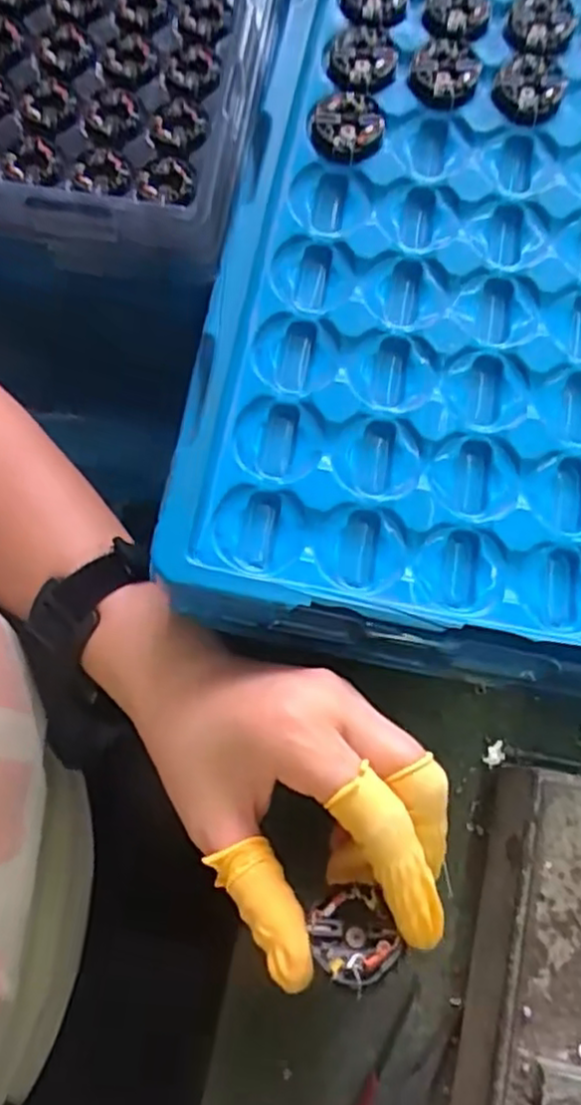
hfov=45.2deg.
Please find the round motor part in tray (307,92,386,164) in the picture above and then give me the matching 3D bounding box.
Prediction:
[{"bbox_3d":[0.026,-0.197,0.324,0.034,0.010,0.032,0,76,0],"label":"round motor part in tray"}]

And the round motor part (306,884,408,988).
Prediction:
[{"bbox_3d":[0.020,0.125,0.225,0.027,0.011,0.027,-6,35,4],"label":"round motor part"}]

